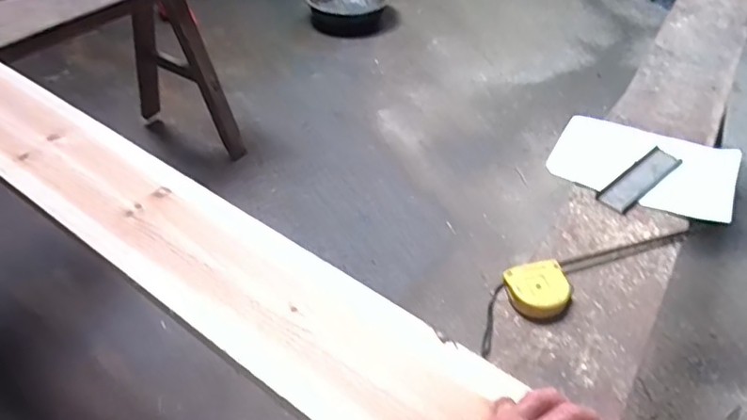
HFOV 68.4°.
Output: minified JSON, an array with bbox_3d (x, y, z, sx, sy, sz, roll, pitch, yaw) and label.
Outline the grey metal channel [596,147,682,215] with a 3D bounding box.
[{"bbox_3d":[0.338,-0.041,0.694,0.146,0.004,0.041,-32,49,-27],"label":"grey metal channel"}]

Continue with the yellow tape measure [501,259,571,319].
[{"bbox_3d":[0.166,0.079,0.546,0.059,0.020,0.054,-10,43,-11],"label":"yellow tape measure"}]

